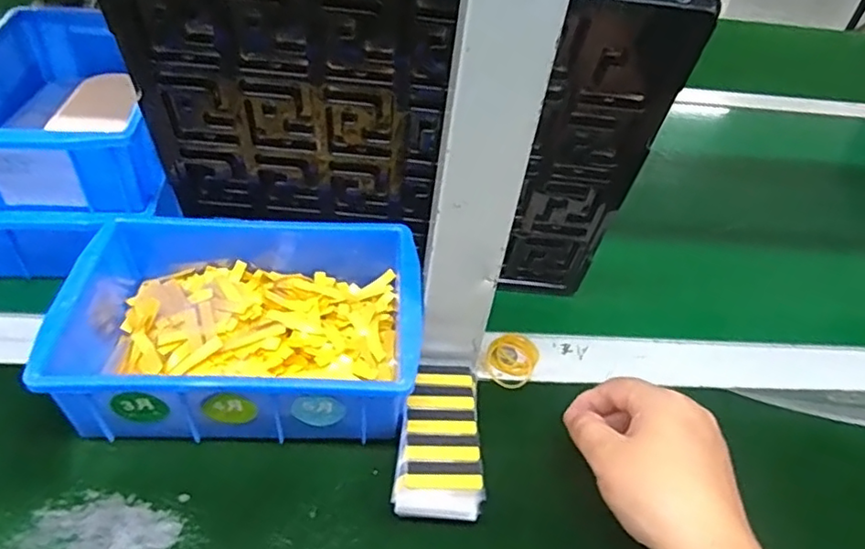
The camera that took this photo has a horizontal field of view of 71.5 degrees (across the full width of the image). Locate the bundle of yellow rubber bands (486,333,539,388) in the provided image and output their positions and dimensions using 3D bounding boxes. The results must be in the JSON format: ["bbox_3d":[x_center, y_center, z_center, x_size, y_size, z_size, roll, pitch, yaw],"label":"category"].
[{"bbox_3d":[0.055,0.056,0.414,0.034,0.007,0.046,22,45,15],"label":"bundle of yellow rubber bands"}]

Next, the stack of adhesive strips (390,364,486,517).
[{"bbox_3d":[0.004,0.096,0.349,0.046,0.027,0.089,6,43,-3],"label":"stack of adhesive strips"}]

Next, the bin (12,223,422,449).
[{"bbox_3d":[-0.114,0.030,0.377,0.204,0.072,0.143,2,43,-6],"label":"bin"}]

